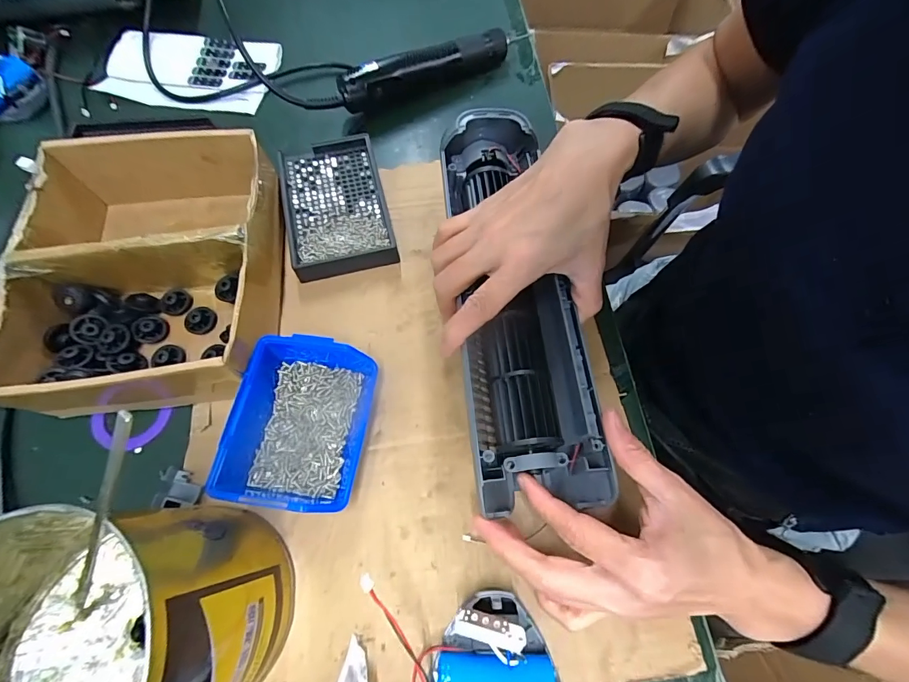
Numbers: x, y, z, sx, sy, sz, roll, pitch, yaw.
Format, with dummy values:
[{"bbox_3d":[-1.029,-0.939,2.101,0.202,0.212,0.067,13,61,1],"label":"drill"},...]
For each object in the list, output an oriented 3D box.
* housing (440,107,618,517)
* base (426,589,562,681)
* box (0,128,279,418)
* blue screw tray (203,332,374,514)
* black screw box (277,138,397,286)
[{"bbox_3d":[0.041,-0.035,0.307,0.086,0.061,0.300,-5,69,-5],"label":"housing"},{"bbox_3d":[0.025,0.185,0.227,0.079,0.043,0.073,2,67,1],"label":"base"},{"bbox_3d":[-0.231,-0.056,0.315,0.172,0.075,0.205,-6,67,-2],"label":"box"},{"bbox_3d":[-0.108,0.057,0.283,0.086,0.044,0.109,8,67,4],"label":"blue screw tray"},{"bbox_3d":[-0.111,-0.126,0.380,0.089,0.028,0.137,-14,67,-6],"label":"black screw box"}]

